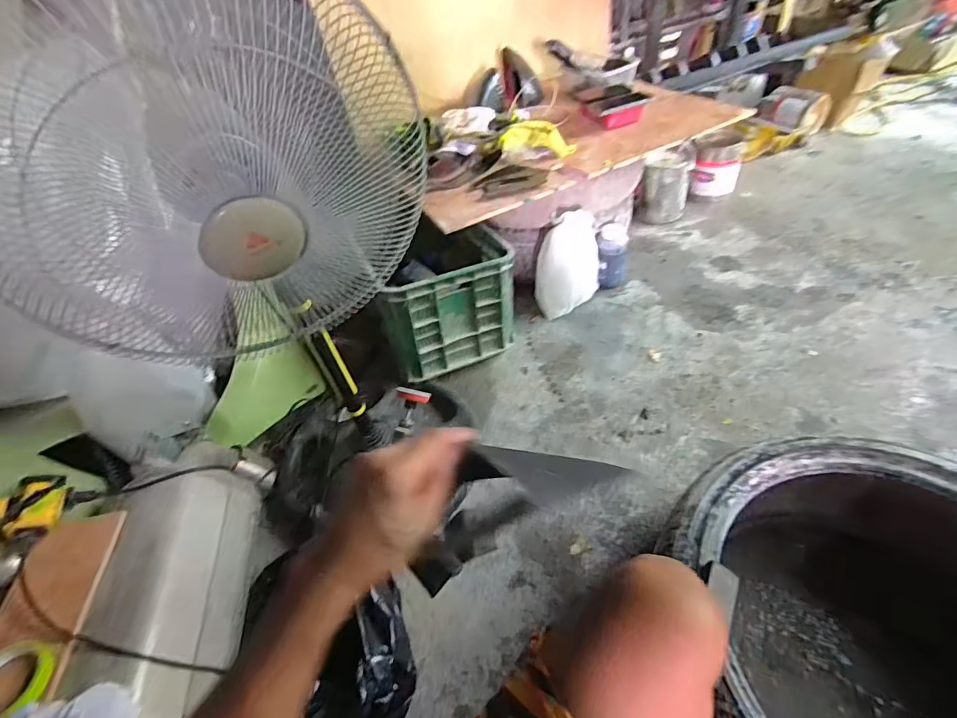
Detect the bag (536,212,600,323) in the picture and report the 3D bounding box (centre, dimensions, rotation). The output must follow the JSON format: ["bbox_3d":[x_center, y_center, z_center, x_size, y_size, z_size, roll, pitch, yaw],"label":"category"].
[{"bbox_3d":[0.267,-0.292,1.326,0.211,0.284,0.106,-32,48,-20],"label":"bag"}]

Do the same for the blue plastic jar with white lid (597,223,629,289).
[{"bbox_3d":[0.417,-0.318,1.387,0.094,0.173,0.092,5,47,17],"label":"blue plastic jar with white lid"}]

